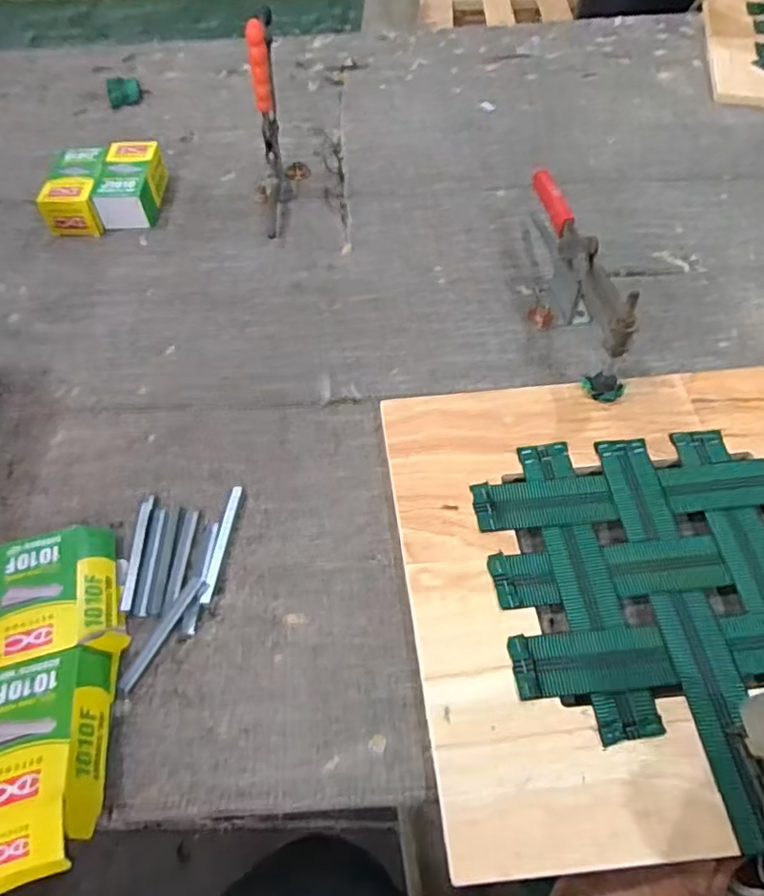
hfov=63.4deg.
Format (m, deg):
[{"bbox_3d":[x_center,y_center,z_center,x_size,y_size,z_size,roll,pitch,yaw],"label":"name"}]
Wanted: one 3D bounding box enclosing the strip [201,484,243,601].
[{"bbox_3d":[-0.144,0.084,0.553,0.011,0.004,0.112,5,57,6],"label":"strip"}]

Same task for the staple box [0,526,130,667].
[{"bbox_3d":[-0.270,0.122,0.511,0.103,0.032,0.108,-14,57,-7],"label":"staple box"}]

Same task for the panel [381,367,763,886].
[{"bbox_3d":[0.233,0.100,0.517,0.417,0.012,0.392,-6,56,-2],"label":"panel"}]

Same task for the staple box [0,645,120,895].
[{"bbox_3d":[-0.245,0.221,0.435,0.093,0.050,0.145,-10,56,-4],"label":"staple box"}]

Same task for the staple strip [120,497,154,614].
[{"bbox_3d":[-0.217,0.089,0.546,0.013,0.007,0.111,-4,56,0],"label":"staple strip"}]

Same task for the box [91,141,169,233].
[{"bbox_3d":[-0.325,-0.344,0.809,0.063,0.053,0.131,-1,56,1],"label":"box"}]

